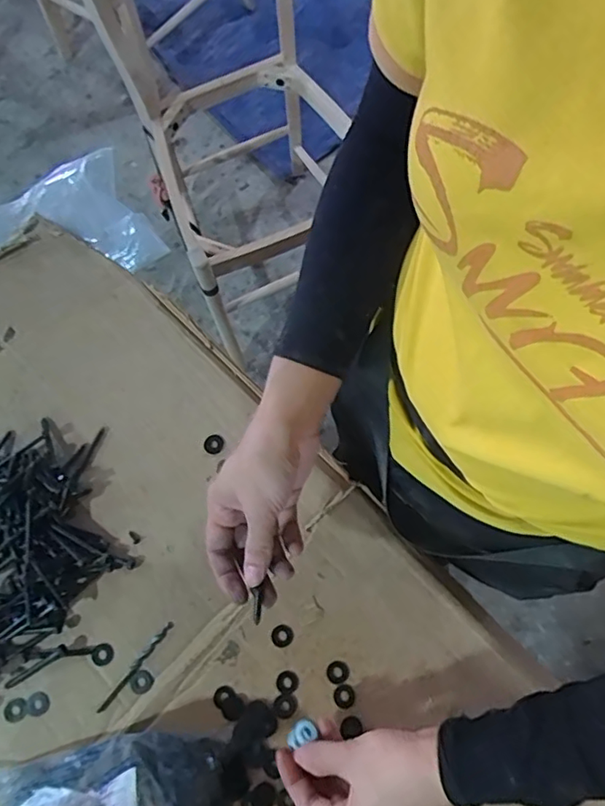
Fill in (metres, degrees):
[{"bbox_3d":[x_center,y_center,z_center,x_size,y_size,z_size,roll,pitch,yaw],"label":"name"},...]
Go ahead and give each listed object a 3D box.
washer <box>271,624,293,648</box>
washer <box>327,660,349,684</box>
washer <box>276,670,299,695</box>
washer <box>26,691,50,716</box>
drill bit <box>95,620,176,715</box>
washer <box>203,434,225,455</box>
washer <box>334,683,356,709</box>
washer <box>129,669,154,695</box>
[{"bbox_3d":[-0.018,0.208,0.499,0.020,0.004,0.019,-1,73,2],"label":"washer"},{"bbox_3d":[0.031,0.237,0.490,0.019,0.004,0.018,-1,73,2],"label":"washer"},{"bbox_3d":[-0.013,0.245,0.489,0.019,0.004,0.018,-1,73,2],"label":"washer"},{"bbox_3d":[-0.235,0.267,0.495,0.020,0.004,0.019,-1,73,2],"label":"washer"},{"bbox_3d":[-0.150,0.236,0.499,0.008,0.004,0.093,37,78,12],"label":"drill bit"},{"bbox_3d":[-0.089,0.041,0.560,0.021,0.004,0.019,-35,75,-8],"label":"washer"},{"bbox_3d":[0.036,0.254,0.483,0.018,0.004,0.019,-1,73,2],"label":"washer"},{"bbox_3d":[-0.143,0.247,0.494,0.021,0.004,0.019,-26,74,-6],"label":"washer"}]

